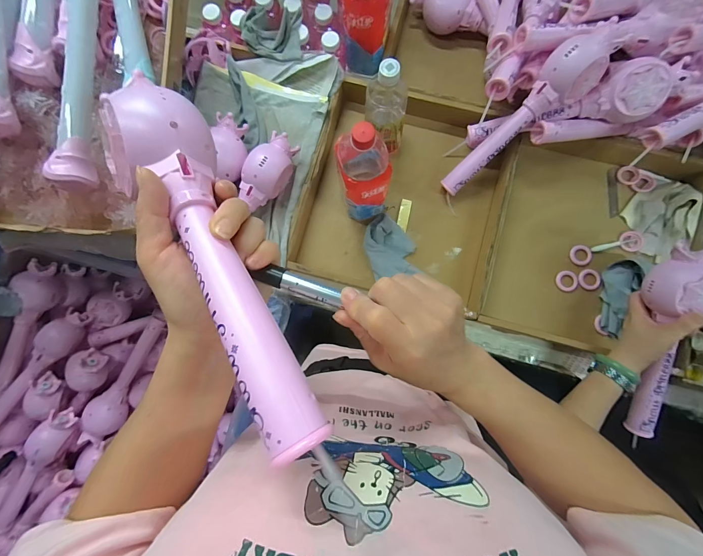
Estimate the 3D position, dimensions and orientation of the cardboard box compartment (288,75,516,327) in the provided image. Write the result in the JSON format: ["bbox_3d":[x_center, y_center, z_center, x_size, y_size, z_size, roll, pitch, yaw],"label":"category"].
[{"bbox_3d":[0.100,-0.154,0.593,0.353,0.049,0.390,16,85,4],"label":"cardboard box compartment"}]

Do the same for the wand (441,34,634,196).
[{"bbox_3d":[0.279,-0.261,0.528,0.075,0.059,0.301,50,120,6],"label":"wand"}]

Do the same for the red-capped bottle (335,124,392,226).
[{"bbox_3d":[0.020,-0.168,0.511,0.077,0.223,0.105,-6,84,2],"label":"red-capped bottle"}]

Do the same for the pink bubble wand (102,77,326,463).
[{"bbox_3d":[-0.089,-0.017,0.202,0.055,0.042,0.258,-30,75,0],"label":"pink bubble wand"}]

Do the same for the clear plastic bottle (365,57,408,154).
[{"bbox_3d":[0.058,-0.279,0.537,0.066,0.185,0.062,-2,84,2],"label":"clear plastic bottle"}]

